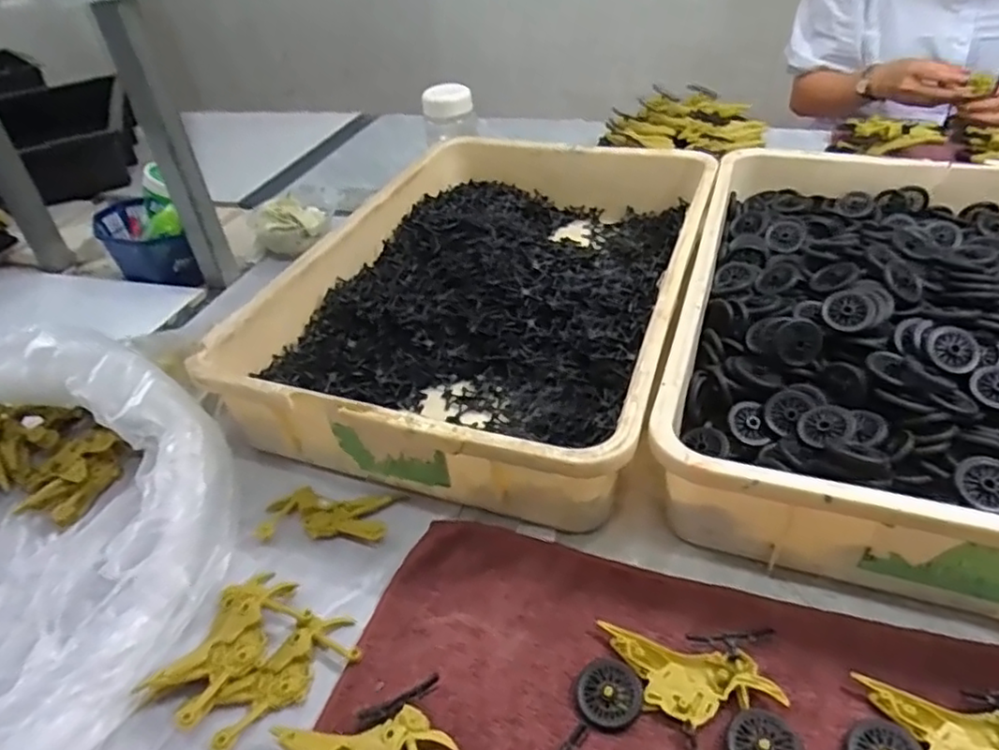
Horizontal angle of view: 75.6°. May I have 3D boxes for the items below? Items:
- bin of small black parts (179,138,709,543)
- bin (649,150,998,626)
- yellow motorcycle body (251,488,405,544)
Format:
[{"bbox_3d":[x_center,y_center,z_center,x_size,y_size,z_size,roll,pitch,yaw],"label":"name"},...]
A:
[{"bbox_3d":[0.007,-0.094,0.654,0.354,0.092,0.517,10,42,19],"label":"bin of small black parts"},{"bbox_3d":[0.345,-0.044,0.545,0.355,0.089,0.510,10,42,19],"label":"bin"},{"bbox_3d":[-0.129,0.107,0.493,0.102,0.015,0.043,-3,39,4],"label":"yellow motorcycle body"}]

